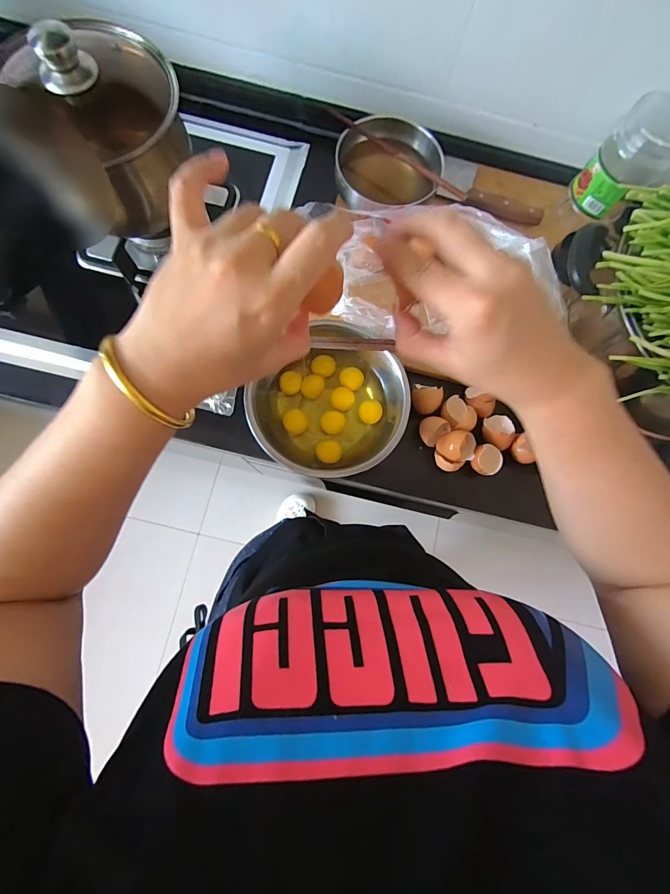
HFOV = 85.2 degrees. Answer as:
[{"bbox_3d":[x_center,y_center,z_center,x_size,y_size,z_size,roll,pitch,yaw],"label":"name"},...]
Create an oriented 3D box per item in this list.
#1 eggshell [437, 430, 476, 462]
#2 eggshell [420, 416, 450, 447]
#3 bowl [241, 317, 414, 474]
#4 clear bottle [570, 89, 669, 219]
[{"bbox_3d":[0.169,-0.001,0.504,0.050,0.033,0.041,-3,78,-2],"label":"eggshell"},{"bbox_3d":[0.140,-0.025,0.523,0.036,0.027,0.042,43,80,7],"label":"eggshell"},{"bbox_3d":[-0.008,-0.045,0.496,0.182,0.074,0.178,0,78,-2],"label":"bowl"},{"bbox_3d":[0.410,-0.397,0.510,0.092,0.114,0.079,41,80,7],"label":"clear bottle"}]

